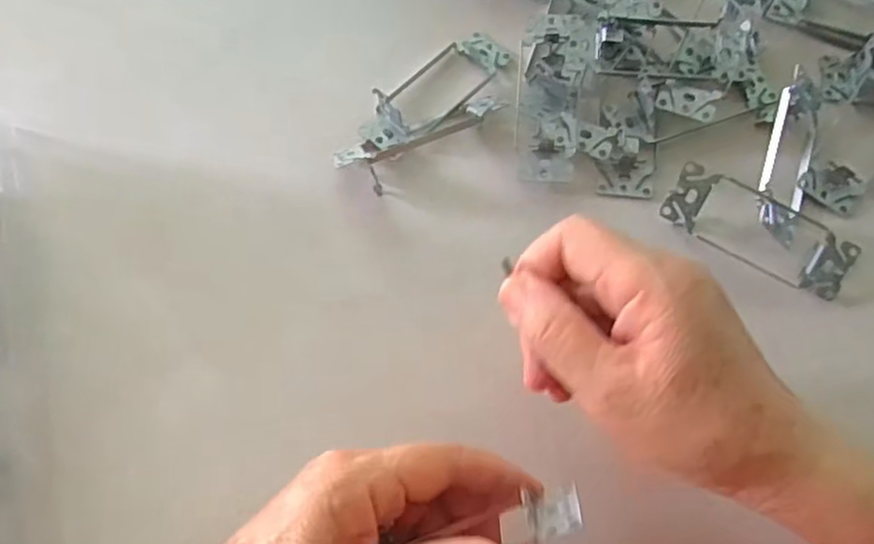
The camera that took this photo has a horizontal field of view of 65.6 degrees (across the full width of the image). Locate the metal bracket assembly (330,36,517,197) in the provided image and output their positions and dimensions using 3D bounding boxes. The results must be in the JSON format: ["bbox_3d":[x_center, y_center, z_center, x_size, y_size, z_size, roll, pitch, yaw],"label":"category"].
[{"bbox_3d":[-0.005,-0.099,0.403,0.130,0.024,0.061,-36,74,-11],"label":"metal bracket assembly"}]

